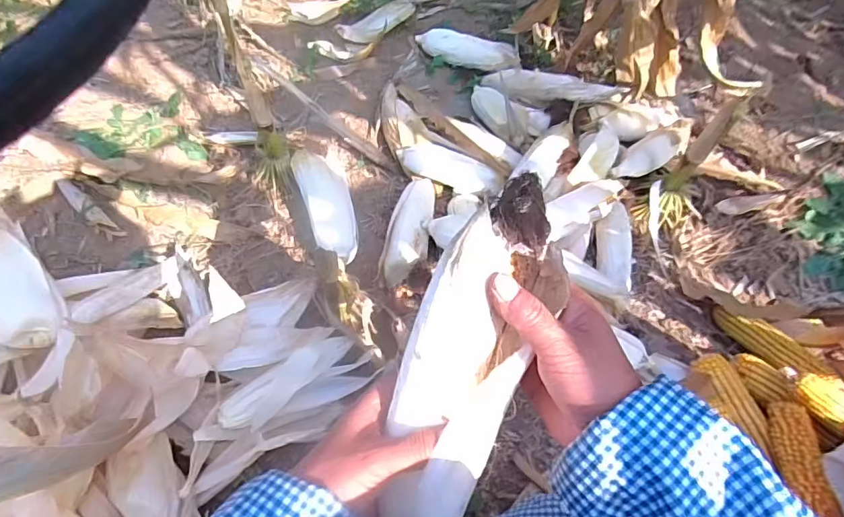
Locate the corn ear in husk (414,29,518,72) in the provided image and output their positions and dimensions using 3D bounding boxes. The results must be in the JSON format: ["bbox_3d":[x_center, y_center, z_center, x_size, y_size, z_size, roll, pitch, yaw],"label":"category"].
[{"bbox_3d":[0.091,-0.427,1.029,0.218,0.050,0.051,18,65,7],"label":"corn ear in husk"}]

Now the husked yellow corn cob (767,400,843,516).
[{"bbox_3d":[0.496,0.262,0.650,0.040,0.045,0.173,13,38,5],"label":"husked yellow corn cob"}]

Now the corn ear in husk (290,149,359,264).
[{"bbox_3d":[-0.153,-0.091,0.833,0.080,0.056,0.210,-19,67,-10],"label":"corn ear in husk"}]

